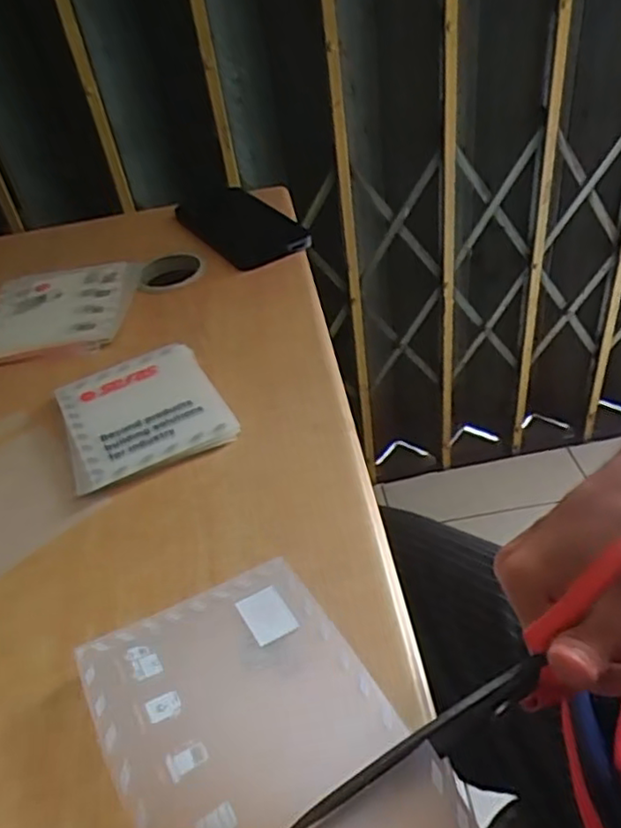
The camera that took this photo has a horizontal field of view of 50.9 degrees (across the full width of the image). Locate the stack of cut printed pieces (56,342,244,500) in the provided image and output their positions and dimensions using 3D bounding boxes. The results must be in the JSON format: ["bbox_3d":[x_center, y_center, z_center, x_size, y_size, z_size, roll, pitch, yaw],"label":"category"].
[{"bbox_3d":[-0.111,-0.002,0.432,0.099,0.012,0.111,-20,43,-15],"label":"stack of cut printed pieces"}]

